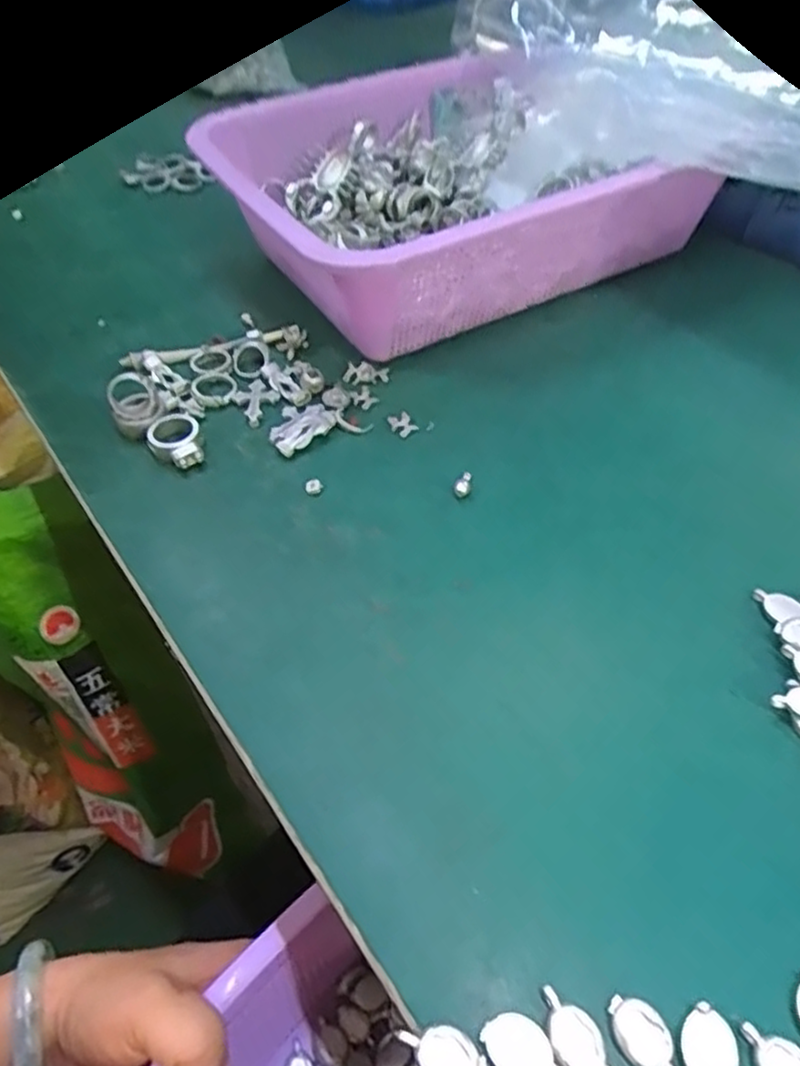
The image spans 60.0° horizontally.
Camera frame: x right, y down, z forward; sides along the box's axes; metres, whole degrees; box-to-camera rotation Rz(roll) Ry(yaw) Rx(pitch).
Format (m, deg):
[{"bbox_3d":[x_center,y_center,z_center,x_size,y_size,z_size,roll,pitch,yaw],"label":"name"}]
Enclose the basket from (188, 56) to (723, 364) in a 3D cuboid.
[{"bbox_3d":[0.025,-0.211,0.444,0.258,0.081,0.224,-26,53,-20],"label":"basket"}]

